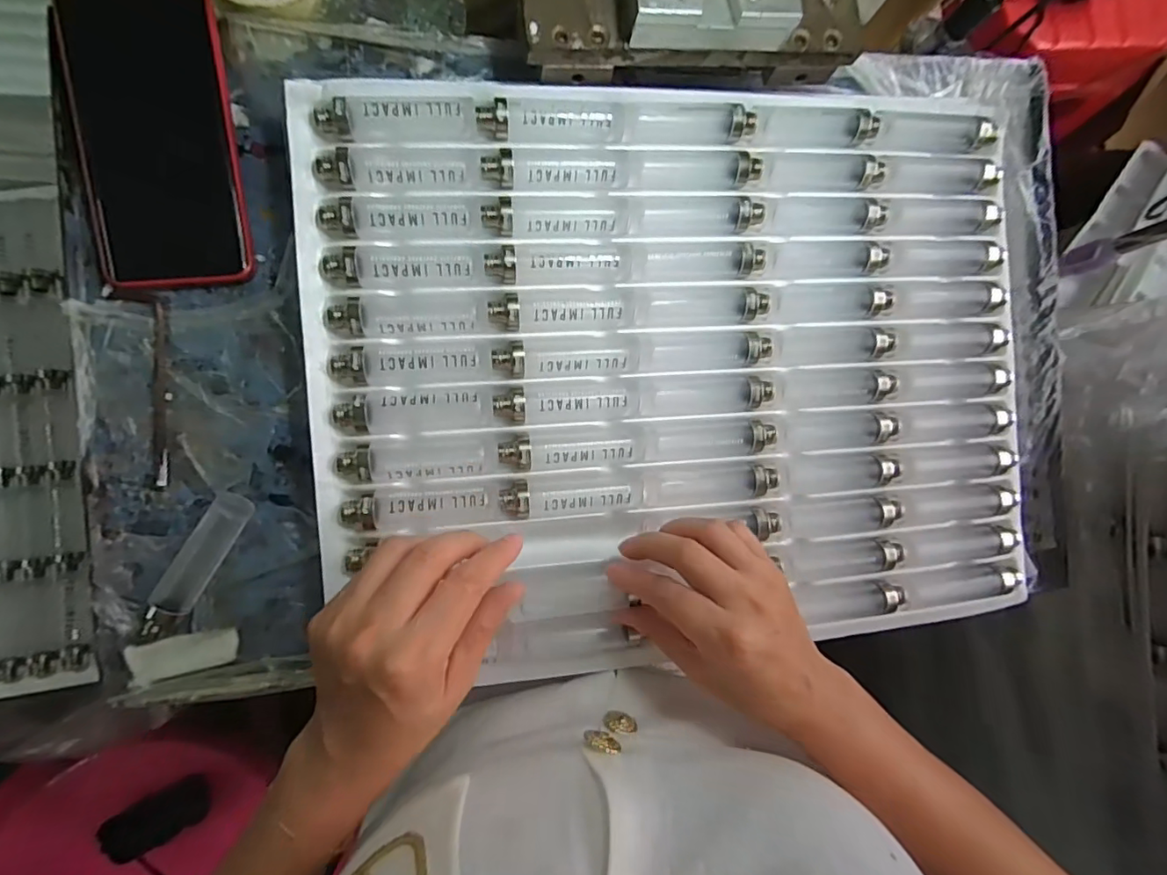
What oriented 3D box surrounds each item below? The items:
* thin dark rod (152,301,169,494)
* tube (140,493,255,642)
[{"bbox_3d":[-0.243,-0.023,0.305,0.009,0.004,0.105,1,87,-9],"label":"thin dark rod"},{"bbox_3d":[-0.220,0.072,0.303,0.022,0.016,0.087,30,88,-7],"label":"tube"}]

